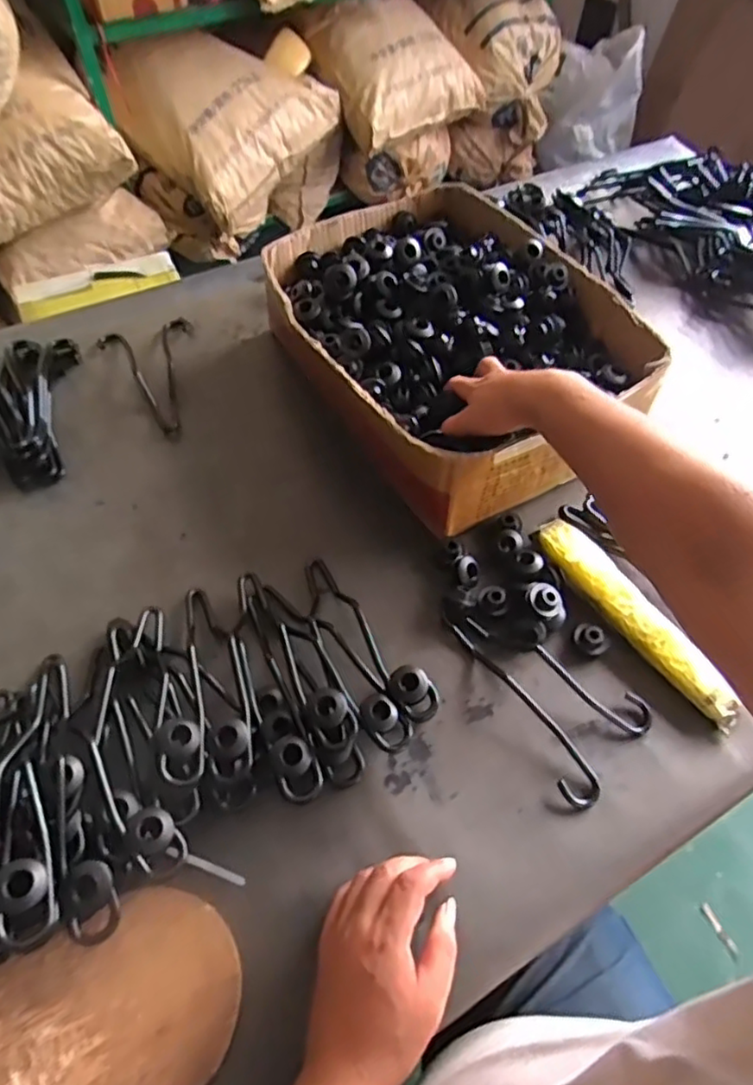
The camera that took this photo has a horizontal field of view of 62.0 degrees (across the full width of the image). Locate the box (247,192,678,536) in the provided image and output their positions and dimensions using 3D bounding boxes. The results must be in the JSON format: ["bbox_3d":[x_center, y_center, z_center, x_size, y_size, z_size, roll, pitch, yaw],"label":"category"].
[{"bbox_3d":[0.081,-0.243,0.750,0.326,0.129,0.430,-26,61,-18],"label":"box"}]

